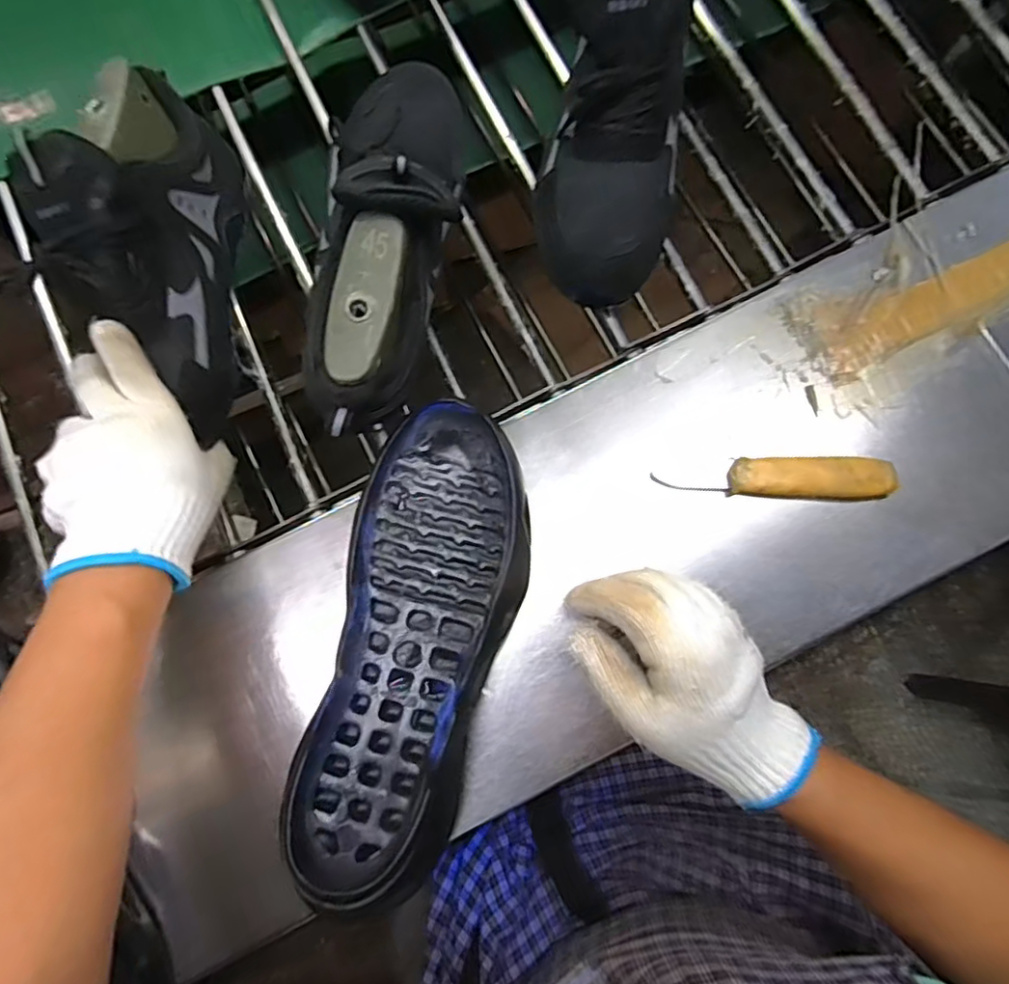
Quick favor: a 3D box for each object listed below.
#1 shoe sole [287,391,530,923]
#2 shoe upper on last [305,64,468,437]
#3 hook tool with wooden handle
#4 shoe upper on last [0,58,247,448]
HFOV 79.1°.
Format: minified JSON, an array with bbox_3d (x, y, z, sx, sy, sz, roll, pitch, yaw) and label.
[{"bbox_3d":[-0.054,0.092,0.396,0.114,0.060,0.297,10,80,2],"label":"shoe sole"},{"bbox_3d":[-0.085,-0.188,0.424,0.101,0.121,0.294,1,80,0],"label":"shoe upper on last"},{"bbox_3d":[0.193,-0.010,0.430,0.158,0.024,0.027,1,80,0],"label":"hook tool with wooden handle"},{"bbox_3d":[-0.259,-0.168,0.435,0.095,0.140,0.246,-5,80,-1],"label":"shoe upper on last"}]

